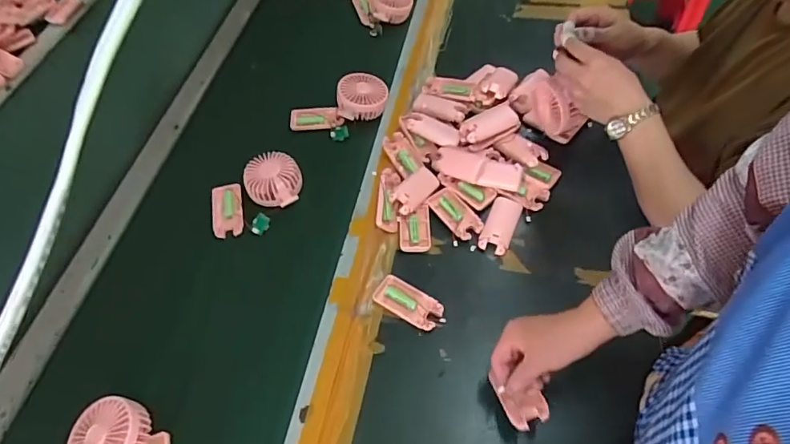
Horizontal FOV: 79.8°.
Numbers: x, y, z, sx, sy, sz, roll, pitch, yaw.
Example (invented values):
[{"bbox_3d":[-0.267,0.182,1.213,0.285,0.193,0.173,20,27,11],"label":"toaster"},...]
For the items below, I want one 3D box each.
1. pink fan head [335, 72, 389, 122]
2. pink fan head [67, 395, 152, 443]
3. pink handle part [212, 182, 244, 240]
[{"bbox_3d":[-0.057,-0.222,0.829,0.087,0.050,0.080,-2,58,3],"label":"pink fan head"},{"bbox_3d":[-0.332,0.253,0.548,0.093,0.043,0.086,-2,58,3],"label":"pink fan head"},{"bbox_3d":[-0.263,-0.020,0.742,0.050,0.017,0.091,-11,58,-3],"label":"pink handle part"}]

